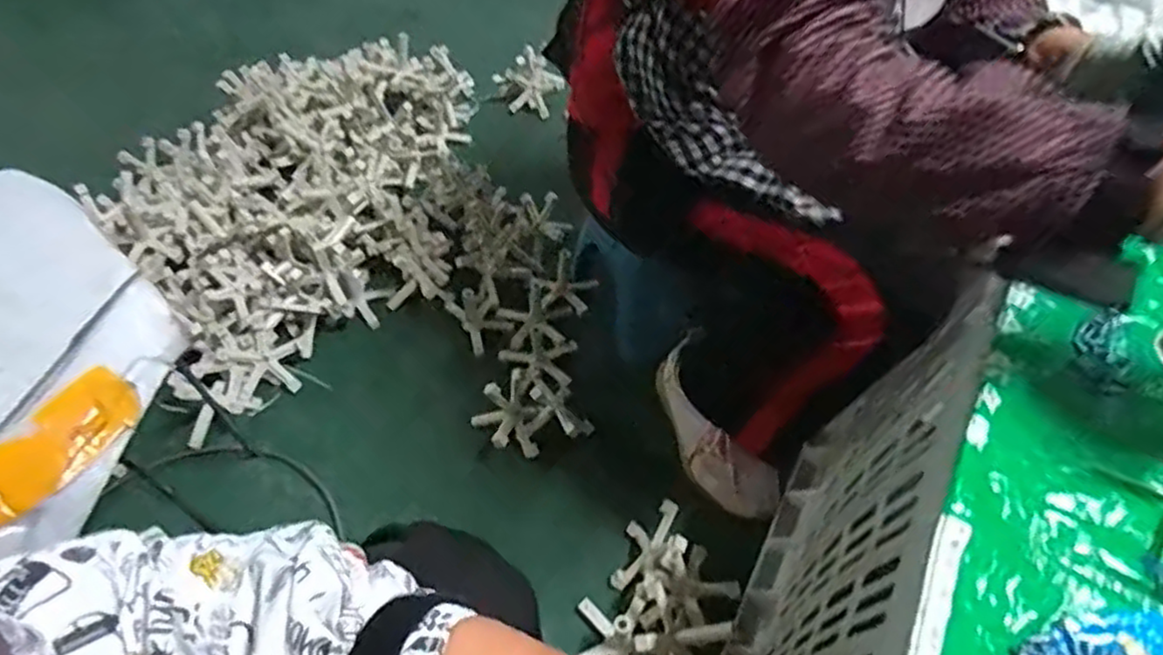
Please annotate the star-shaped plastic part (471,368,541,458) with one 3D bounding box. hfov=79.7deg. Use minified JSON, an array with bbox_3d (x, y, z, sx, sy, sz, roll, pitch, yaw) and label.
[{"bbox_3d":[-0.088,0.110,0.871,0.083,0.094,0.092,-29,56,-20],"label":"star-shaped plastic part"}]

